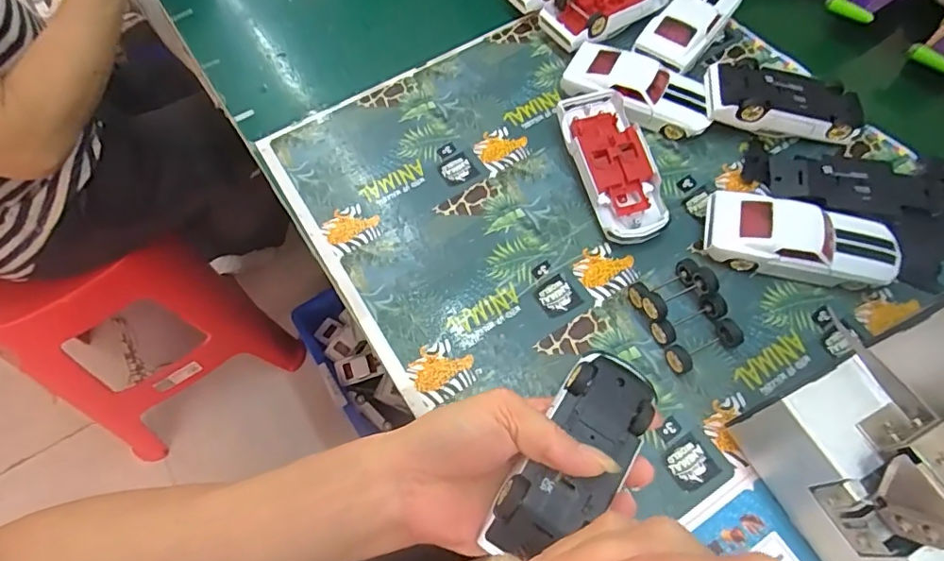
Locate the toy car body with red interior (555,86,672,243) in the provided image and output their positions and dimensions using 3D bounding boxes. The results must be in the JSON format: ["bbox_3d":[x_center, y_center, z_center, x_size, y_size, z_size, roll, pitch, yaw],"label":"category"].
[{"bbox_3d":[0.111,-0.090,0.427,0.059,0.034,0.127,-10,63,-4],"label":"toy car body with red interior"}]

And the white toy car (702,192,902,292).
[{"bbox_3d":[0.238,-0.028,0.392,0.130,0.033,0.053,10,63,6],"label":"white toy car"}]

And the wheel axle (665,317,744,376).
[{"bbox_3d":[0.159,0.046,0.366,0.053,0.016,0.019,-23,65,-11],"label":"wheel axle"}]

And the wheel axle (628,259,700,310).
[{"bbox_3d":[0.139,0.002,0.385,0.050,0.024,0.019,-24,65,-11],"label":"wheel axle"}]

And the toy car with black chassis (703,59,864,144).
[{"bbox_3d":[0.258,-0.146,0.445,0.130,0.042,0.058,6,63,4],"label":"toy car with black chassis"}]

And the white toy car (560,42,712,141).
[{"bbox_3d":[0.142,-0.165,0.463,0.123,0.035,0.058,19,65,10],"label":"white toy car"}]

